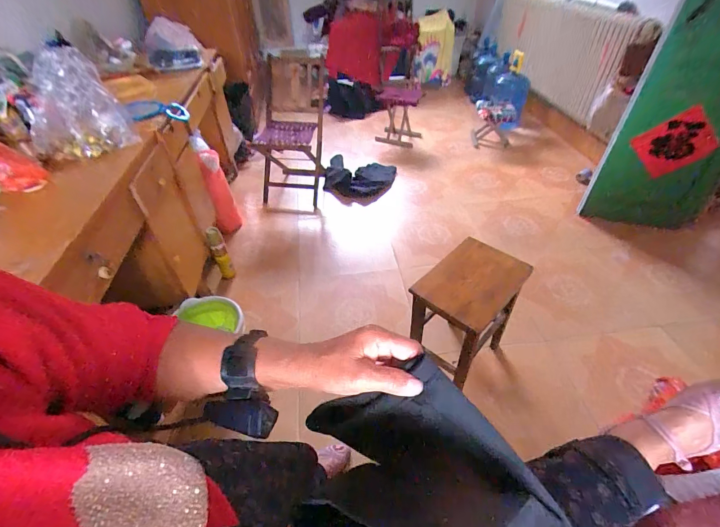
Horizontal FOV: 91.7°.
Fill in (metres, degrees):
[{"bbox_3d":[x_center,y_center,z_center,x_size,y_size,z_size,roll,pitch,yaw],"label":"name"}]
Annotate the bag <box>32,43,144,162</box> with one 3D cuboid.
[{"bbox_3d":[-0.851,-0.459,1.022,0.168,0.248,0.243,34,54,31],"label":"bag"}]

